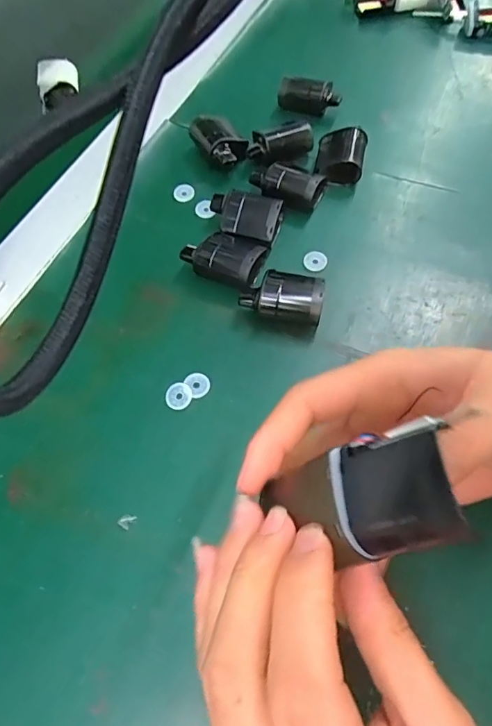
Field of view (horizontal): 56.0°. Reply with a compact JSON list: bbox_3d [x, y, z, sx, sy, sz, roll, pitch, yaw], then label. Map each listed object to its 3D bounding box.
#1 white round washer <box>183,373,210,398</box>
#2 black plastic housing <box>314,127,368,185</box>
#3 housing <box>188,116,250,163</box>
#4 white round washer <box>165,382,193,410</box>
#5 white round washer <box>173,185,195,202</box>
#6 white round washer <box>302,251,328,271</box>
[{"bbox_3d":[-0.031,0.013,0.293,0.014,0.004,0.017,-28,65,-13],"label":"white round washer"},{"bbox_3d":[0.078,-0.171,0.381,0.037,0.026,0.042,7,62,5],"label":"black plastic housing"},{"bbox_3d":[-0.026,-0.190,0.395,0.053,0.024,0.028,37,69,19],"label":"housing"},{"bbox_3d":[-0.042,0.020,0.290,0.016,0.004,0.017,-1,62,1],"label":"white round washer"},{"bbox_3d":[-0.051,-0.141,0.383,0.017,0.004,0.014,-5,62,-1],"label":"white round washer"},{"bbox_3d":[0.051,-0.075,0.340,0.017,0.004,0.016,-1,62,1],"label":"white round washer"}]

